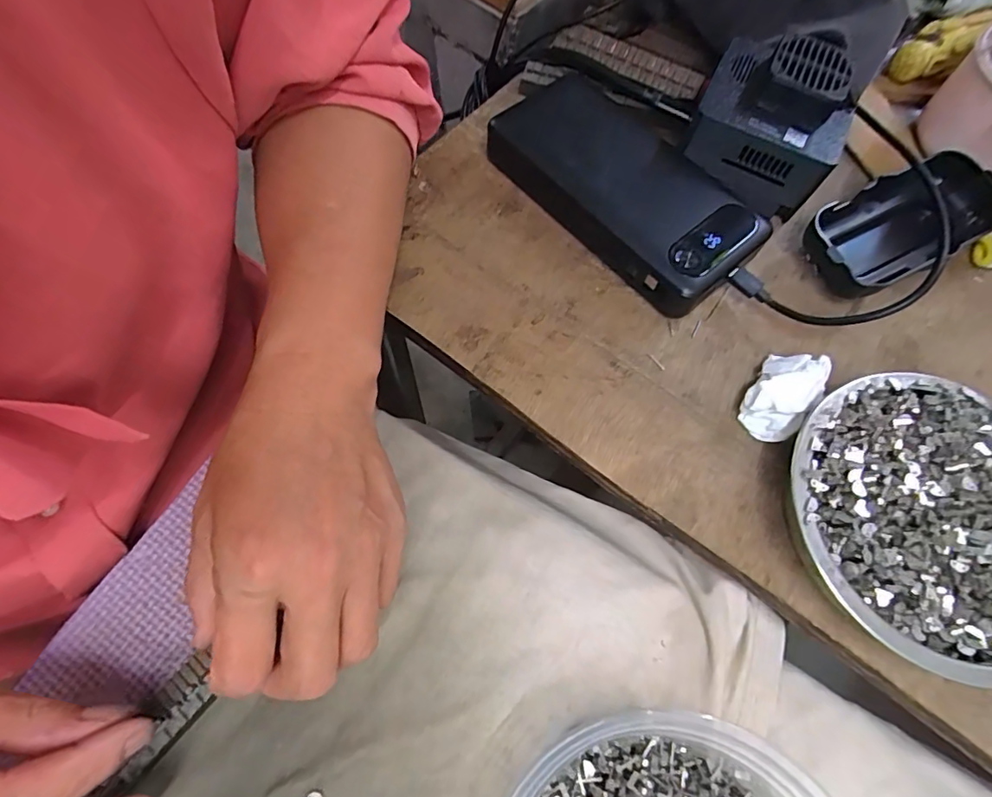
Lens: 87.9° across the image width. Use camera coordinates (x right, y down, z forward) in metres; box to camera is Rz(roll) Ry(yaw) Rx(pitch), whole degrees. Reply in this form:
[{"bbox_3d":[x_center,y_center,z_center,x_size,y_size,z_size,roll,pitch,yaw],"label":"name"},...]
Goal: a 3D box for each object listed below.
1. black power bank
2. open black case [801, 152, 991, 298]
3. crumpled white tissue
[{"bbox_3d":[0.068,-0.117,0.280,0.070,0.026,0.151,-38,74,-16],"label":"black power bank"},{"bbox_3d":[0.215,-0.090,0.276,0.112,0.026,0.049,-25,70,-12],"label":"open black case"},{"bbox_3d":[0.134,-0.002,0.242,0.026,0.022,0.041,36,70,12],"label":"crumpled white tissue"}]

